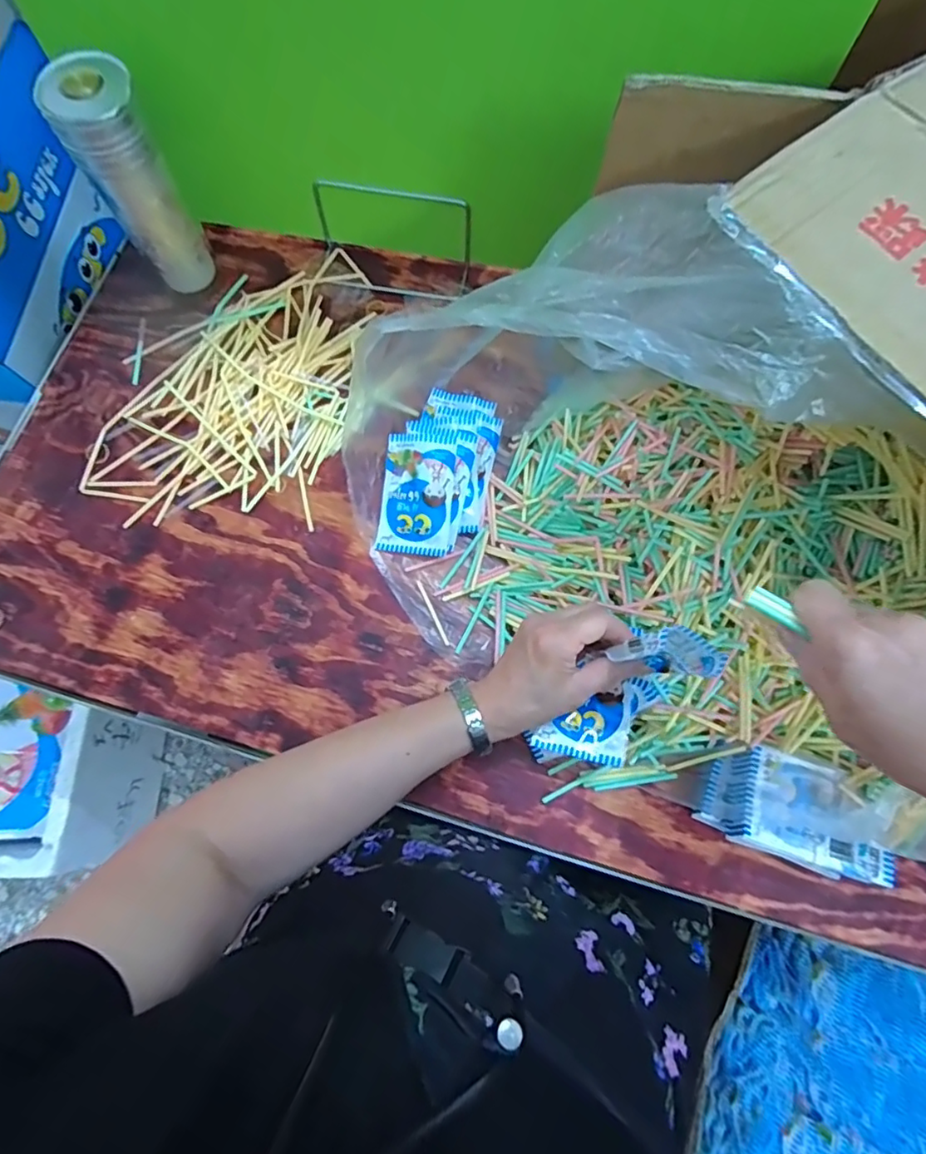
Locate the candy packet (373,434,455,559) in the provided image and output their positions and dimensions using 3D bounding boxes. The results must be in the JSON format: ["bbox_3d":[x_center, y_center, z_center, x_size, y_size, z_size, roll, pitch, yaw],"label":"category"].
[{"bbox_3d":[-0.041,-0.072,0.509,0.064,0.009,0.102,7,91,15],"label":"candy packet"}]

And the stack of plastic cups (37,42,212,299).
[{"bbox_3d":[-0.271,-0.328,0.494,0.061,0.181,0.052,-28,78,-6],"label":"stack of plastic cups"}]

